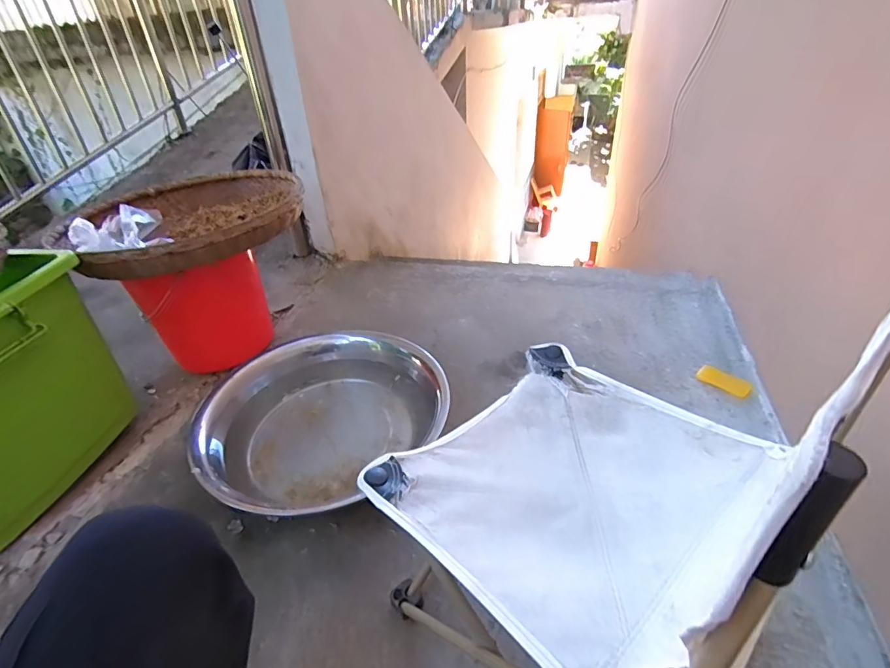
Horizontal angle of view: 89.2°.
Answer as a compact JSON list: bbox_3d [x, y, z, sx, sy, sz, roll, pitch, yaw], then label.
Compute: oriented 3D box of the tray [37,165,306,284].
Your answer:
[{"bbox_3d":[-0.541,-0.279,1.032,0.431,0.103,0.527,-11,36,-11],"label":"tray"}]

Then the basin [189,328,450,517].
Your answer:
[{"bbox_3d":[-0.239,0.142,0.858,0.389,0.125,0.425,27,45,35],"label":"basin"}]

